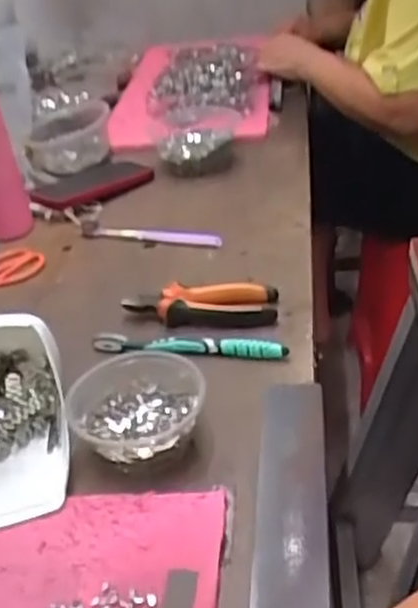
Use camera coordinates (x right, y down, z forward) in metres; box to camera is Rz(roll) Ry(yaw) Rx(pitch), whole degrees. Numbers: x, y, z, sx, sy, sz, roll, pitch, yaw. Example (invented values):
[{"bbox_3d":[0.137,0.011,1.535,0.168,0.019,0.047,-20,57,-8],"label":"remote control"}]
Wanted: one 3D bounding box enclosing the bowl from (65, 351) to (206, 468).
[{"bbox_3d":[-0.056,0.084,0.578,0.102,0.047,0.094,-6,33,4],"label":"bowl"}]

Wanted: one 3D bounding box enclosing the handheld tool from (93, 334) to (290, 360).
[{"bbox_3d":[-0.020,0.038,0.679,0.183,0.012,0.021,-1,33,12],"label":"handheld tool"}]

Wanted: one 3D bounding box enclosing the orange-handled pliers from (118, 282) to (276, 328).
[{"bbox_3d":[-0.009,-0.005,0.725,0.149,0.028,0.059,-3,33,9],"label":"orange-handled pliers"}]

